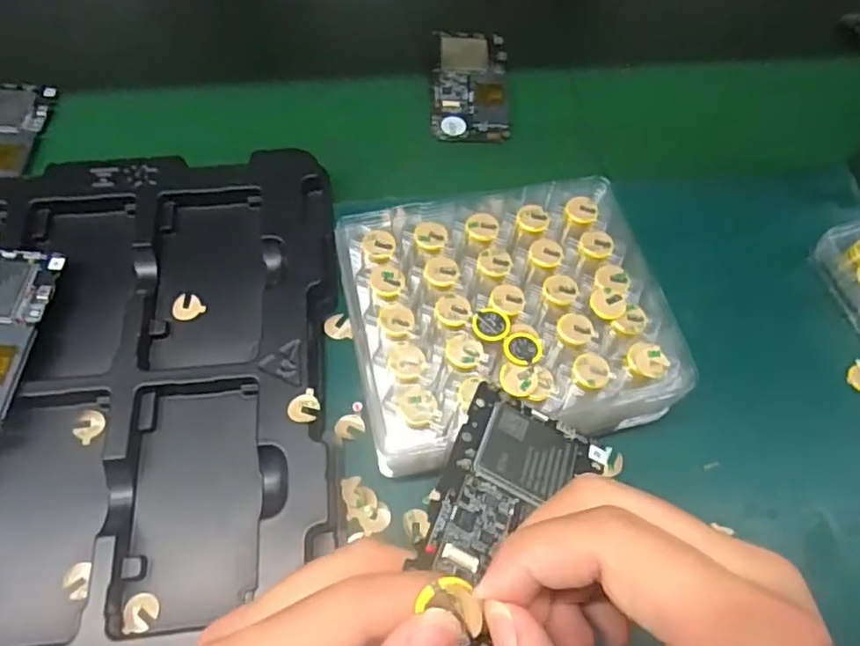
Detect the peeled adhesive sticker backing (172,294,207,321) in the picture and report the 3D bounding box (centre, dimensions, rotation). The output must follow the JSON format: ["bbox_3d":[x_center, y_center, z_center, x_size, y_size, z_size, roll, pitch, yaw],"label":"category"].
[{"bbox_3d":[-0.157,-0.011,0.400,0.018,0.004,0.019,1,61,-2],"label":"peeled adhesive sticker backing"}]

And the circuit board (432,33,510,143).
[{"bbox_3d":[0.034,-0.201,0.523,0.063,0.013,0.120,2,61,-1],"label":"circuit board"}]

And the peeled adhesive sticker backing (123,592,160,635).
[{"bbox_3d":[-0.147,0.148,0.315,0.016,0.004,0.018,-6,61,-6],"label":"peeled adhesive sticker backing"}]

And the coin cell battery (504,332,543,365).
[{"bbox_3d":[0.050,0.013,0.328,0.020,0.004,0.019,-39,69,-21],"label":"coin cell battery"}]

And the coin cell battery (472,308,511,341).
[{"bbox_3d":[0.033,0.000,0.334,0.020,0.004,0.020,1,61,-2],"label":"coin cell battery"}]

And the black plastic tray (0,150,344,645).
[{"bbox_3d":[-0.341,0.050,0.359,0.563,0.034,0.330,-4,61,-5],"label":"black plastic tray"}]

